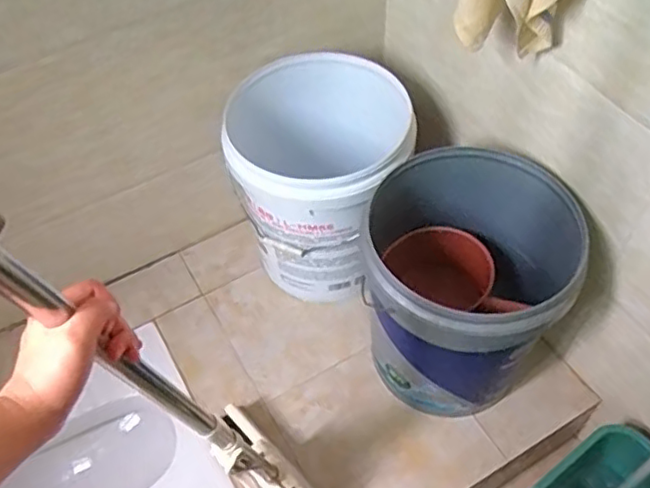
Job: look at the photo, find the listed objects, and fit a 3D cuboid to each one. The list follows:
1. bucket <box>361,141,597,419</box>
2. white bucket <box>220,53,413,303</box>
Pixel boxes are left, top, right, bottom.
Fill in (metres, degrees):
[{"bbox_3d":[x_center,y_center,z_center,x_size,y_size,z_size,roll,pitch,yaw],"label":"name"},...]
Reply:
[{"bbox_3d":[0.203,0.072,1.009,0.273,0.347,0.291,-2,54,2],"label":"bucket"},{"bbox_3d":[-0.007,-0.135,1.150,0.295,0.332,0.328,-1,54,3],"label":"white bucket"}]

